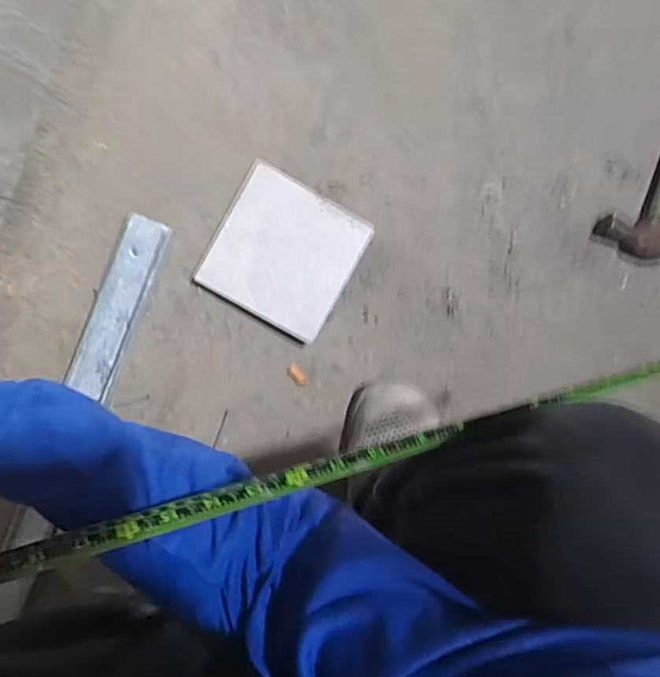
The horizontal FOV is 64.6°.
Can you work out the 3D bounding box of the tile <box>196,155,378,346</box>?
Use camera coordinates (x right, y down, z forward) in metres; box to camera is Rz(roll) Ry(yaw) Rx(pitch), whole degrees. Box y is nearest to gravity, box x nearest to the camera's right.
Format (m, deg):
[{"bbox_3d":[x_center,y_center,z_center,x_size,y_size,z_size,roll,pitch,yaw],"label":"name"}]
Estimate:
[{"bbox_3d":[-0.051,-0.094,0.581,0.149,0.022,0.150,29,92,-9],"label":"tile"}]

